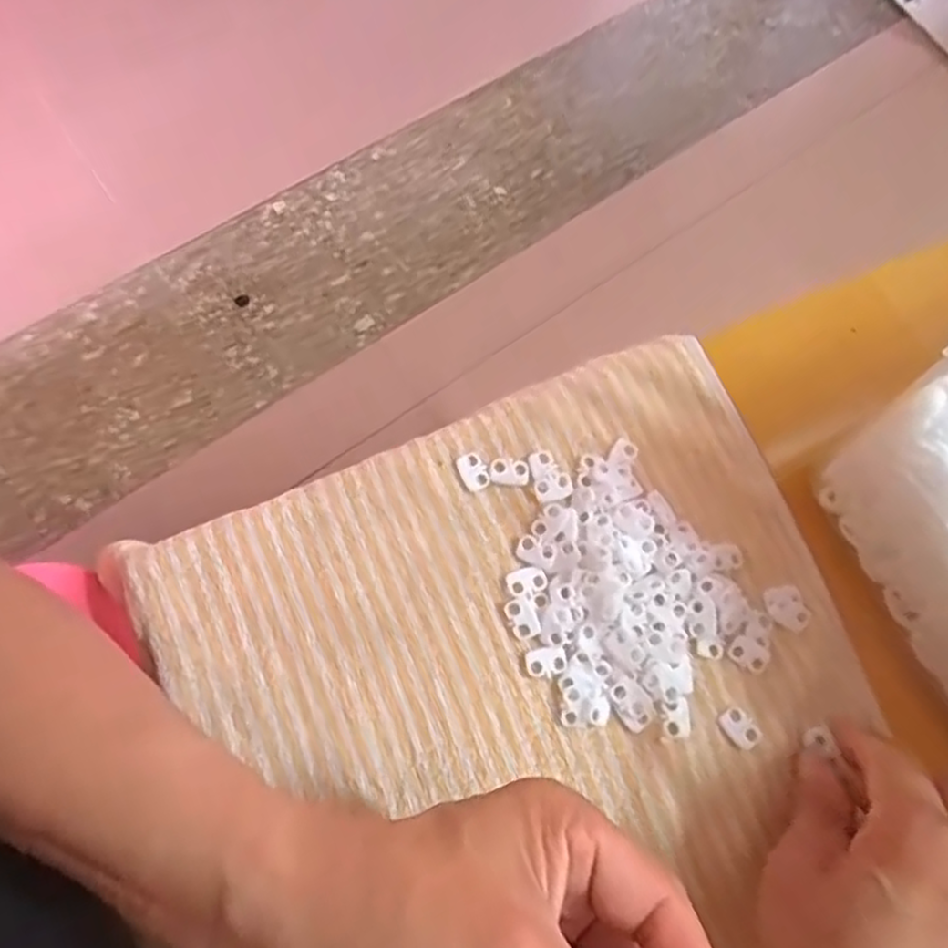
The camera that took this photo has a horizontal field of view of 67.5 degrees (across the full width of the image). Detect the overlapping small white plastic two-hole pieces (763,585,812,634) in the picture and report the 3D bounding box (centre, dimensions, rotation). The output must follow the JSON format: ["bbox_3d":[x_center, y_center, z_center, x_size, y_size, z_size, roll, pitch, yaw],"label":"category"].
[{"bbox_3d":[0.147,0.063,0.332,0.018,0.004,0.022,-18,77,-11],"label":"overlapping small white plastic two-hole pieces"}]

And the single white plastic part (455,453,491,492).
[{"bbox_3d":[-0.001,-0.001,0.338,0.013,0.004,0.018,-25,78,-13],"label":"single white plastic part"}]

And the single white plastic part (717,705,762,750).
[{"bbox_3d":[0.119,0.113,0.316,0.013,0.004,0.018,-36,81,-15],"label":"single white plastic part"}]

